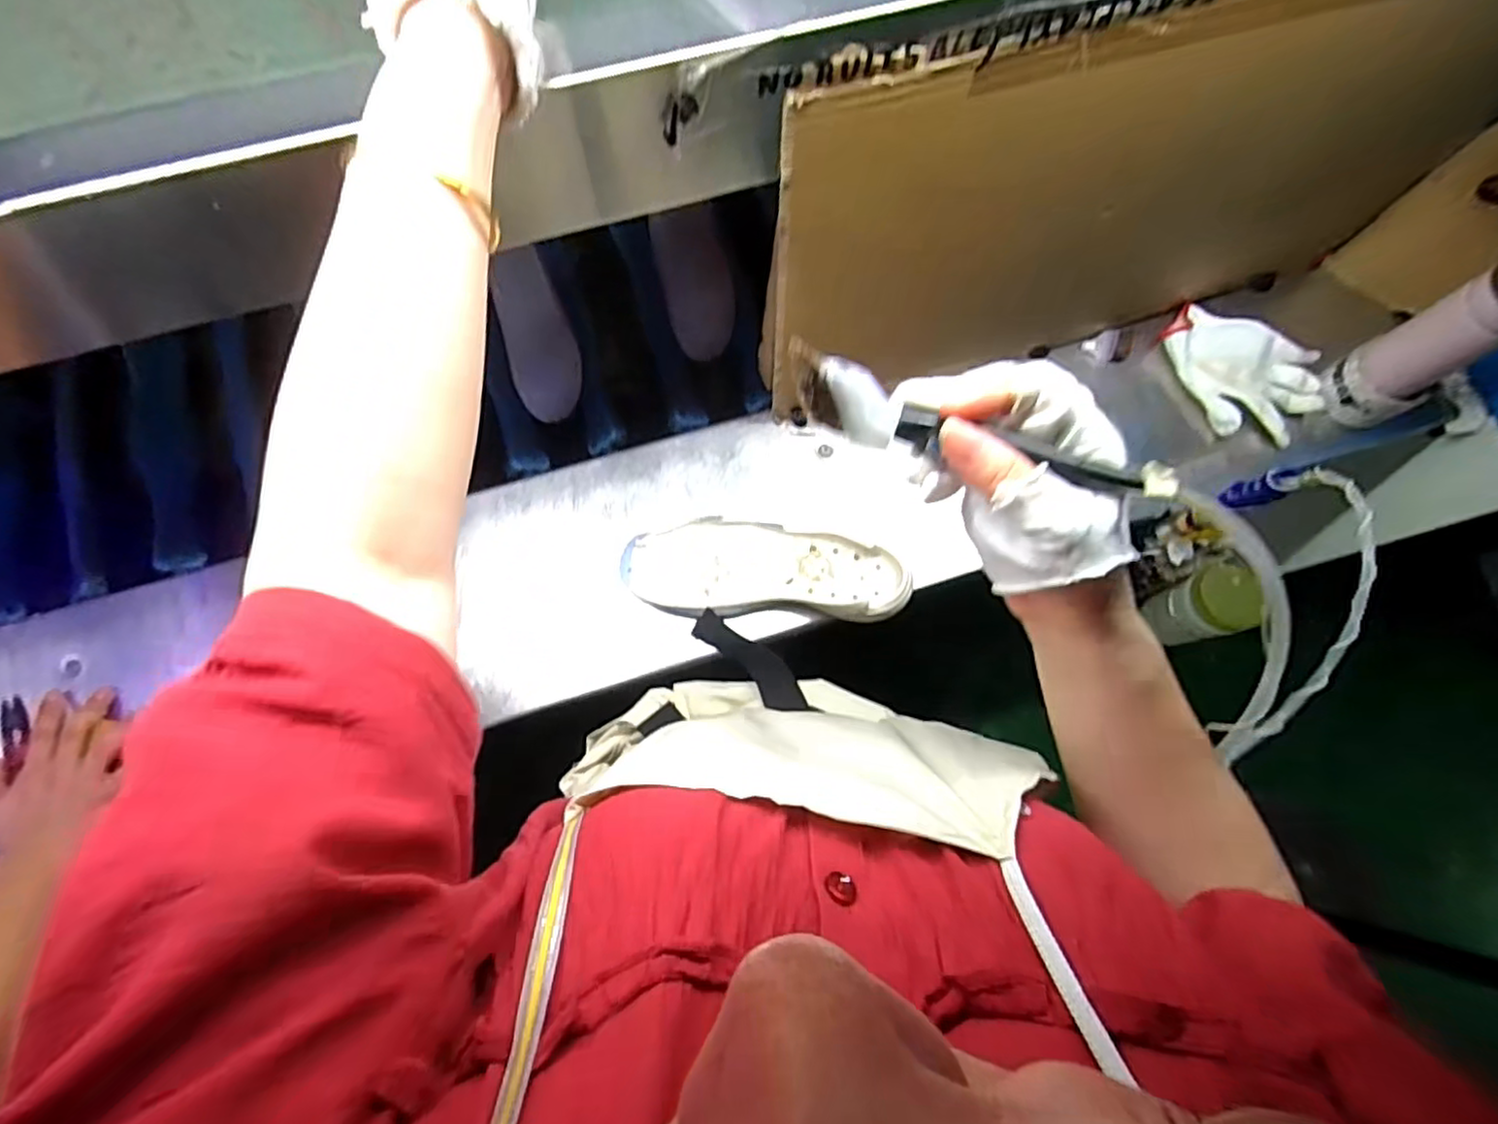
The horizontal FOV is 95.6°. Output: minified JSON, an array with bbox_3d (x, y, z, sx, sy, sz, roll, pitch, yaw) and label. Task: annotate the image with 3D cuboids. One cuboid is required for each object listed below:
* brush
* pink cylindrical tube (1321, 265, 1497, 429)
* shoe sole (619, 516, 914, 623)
[{"bbox_3d":[0.092,-0.051,0.288,0.160,0.034,0.009,21,42,9],"label":"brush"},{"bbox_3d":[0.657,-0.208,0.635,0.058,0.226,0.076,-26,79,-9],"label":"pink cylindrical tube"},{"bbox_3d":[0.015,0.006,0.667,0.269,0.029,0.091,3,76,-3],"label":"shoe sole"}]

